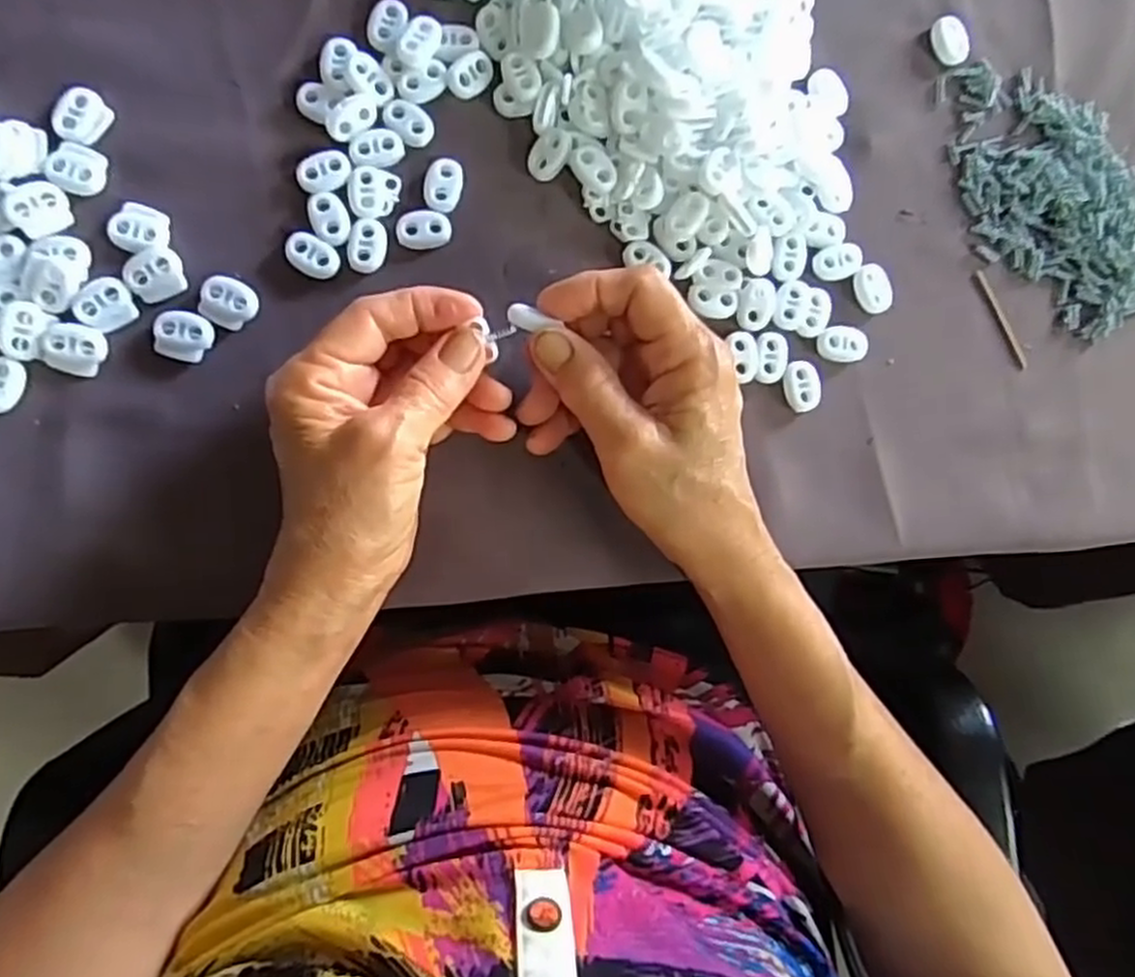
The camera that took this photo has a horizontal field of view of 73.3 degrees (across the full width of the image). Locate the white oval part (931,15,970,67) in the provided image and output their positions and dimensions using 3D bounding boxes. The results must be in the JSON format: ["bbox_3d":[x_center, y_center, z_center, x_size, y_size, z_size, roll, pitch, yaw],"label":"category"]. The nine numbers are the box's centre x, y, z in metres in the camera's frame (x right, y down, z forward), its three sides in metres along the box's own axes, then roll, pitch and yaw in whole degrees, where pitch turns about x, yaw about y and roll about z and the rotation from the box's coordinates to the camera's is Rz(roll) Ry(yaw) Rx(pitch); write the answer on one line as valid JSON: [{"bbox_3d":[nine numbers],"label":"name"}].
[{"bbox_3d":[0.179,-0.209,0.356,0.015,0.007,0.022,-33,91,-8],"label":"white oval part"}]

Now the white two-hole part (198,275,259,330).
[{"bbox_3d":[-0.138,-0.076,0.310,0.021,0.004,0.021,28,83,-5],"label":"white two-hole part"}]

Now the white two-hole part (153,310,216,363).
[{"bbox_3d":[-0.154,-0.061,0.306,0.022,0.004,0.020,11,85,-7],"label":"white two-hole part"}]

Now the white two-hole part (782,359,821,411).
[{"bbox_3d":[0.104,-0.046,0.340,0.015,0.005,0.022,-12,88,-8],"label":"white two-hole part"}]

